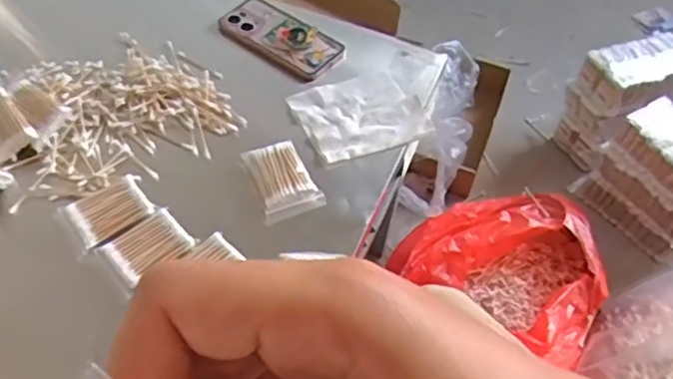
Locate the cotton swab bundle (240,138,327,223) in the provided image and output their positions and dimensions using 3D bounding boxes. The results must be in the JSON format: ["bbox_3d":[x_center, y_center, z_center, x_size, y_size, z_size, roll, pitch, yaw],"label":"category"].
[{"bbox_3d":[-0.059,-0.012,0.728,0.066,0.028,0.087,-15,55,-15],"label":"cotton swab bundle"}]

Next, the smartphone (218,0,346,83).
[{"bbox_3d":[-0.073,-0.200,0.865,0.161,0.017,0.087,34,58,20],"label":"smartphone"}]

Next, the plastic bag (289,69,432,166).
[{"bbox_3d":[0.031,-0.092,0.799,0.146,0.010,0.121,-19,56,-18],"label":"plastic bag"}]

